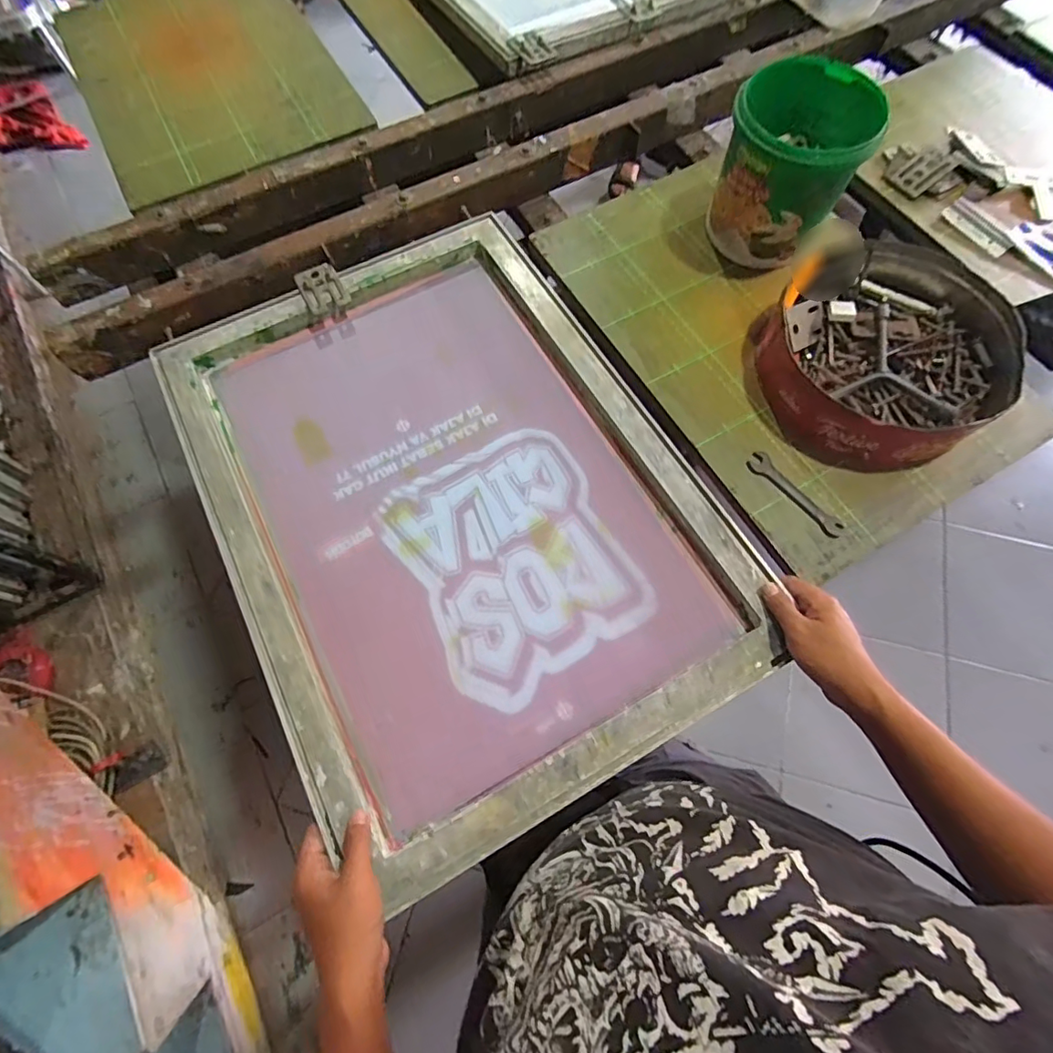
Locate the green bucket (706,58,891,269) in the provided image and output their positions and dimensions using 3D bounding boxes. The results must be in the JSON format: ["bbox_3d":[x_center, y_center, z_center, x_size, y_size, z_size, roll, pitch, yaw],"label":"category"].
[{"bbox_3d":[0.327,-0.453,0.661,0.152,0.146,0.156,0,69,1],"label":"green bucket"}]

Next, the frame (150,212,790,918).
[{"bbox_3d":[-0.089,-0.045,0.583,0.470,0.045,0.660,-28,71,-9],"label":"frame"}]

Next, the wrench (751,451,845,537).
[{"bbox_3d":[0.304,-0.039,0.593,0.024,0.004,0.122,-37,73,-12],"label":"wrench"}]

